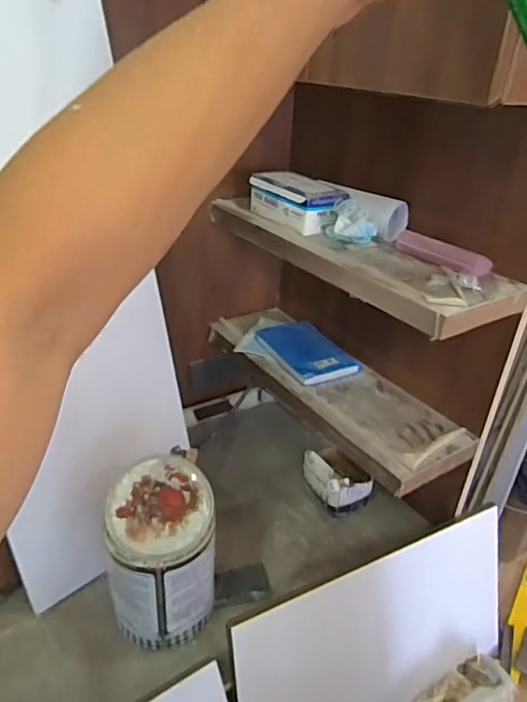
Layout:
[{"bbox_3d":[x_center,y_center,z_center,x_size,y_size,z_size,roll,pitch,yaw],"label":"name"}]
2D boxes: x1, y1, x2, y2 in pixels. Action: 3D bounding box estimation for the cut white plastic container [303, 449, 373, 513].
[{"bbox_3d":[0.152,0.265,1.118,0.112,0.085,0.134,-10,32,-22],"label":"cut white plastic container"}]

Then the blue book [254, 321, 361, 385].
[{"bbox_3d":[0.086,-0.002,1.138,0.141,0.026,0.225,-13,34,-26],"label":"blue book"}]

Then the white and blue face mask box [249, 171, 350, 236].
[{"bbox_3d":[0.063,-0.288,1.015,0.101,0.069,0.200,-18,36,-33],"label":"white and blue face mask box"}]

